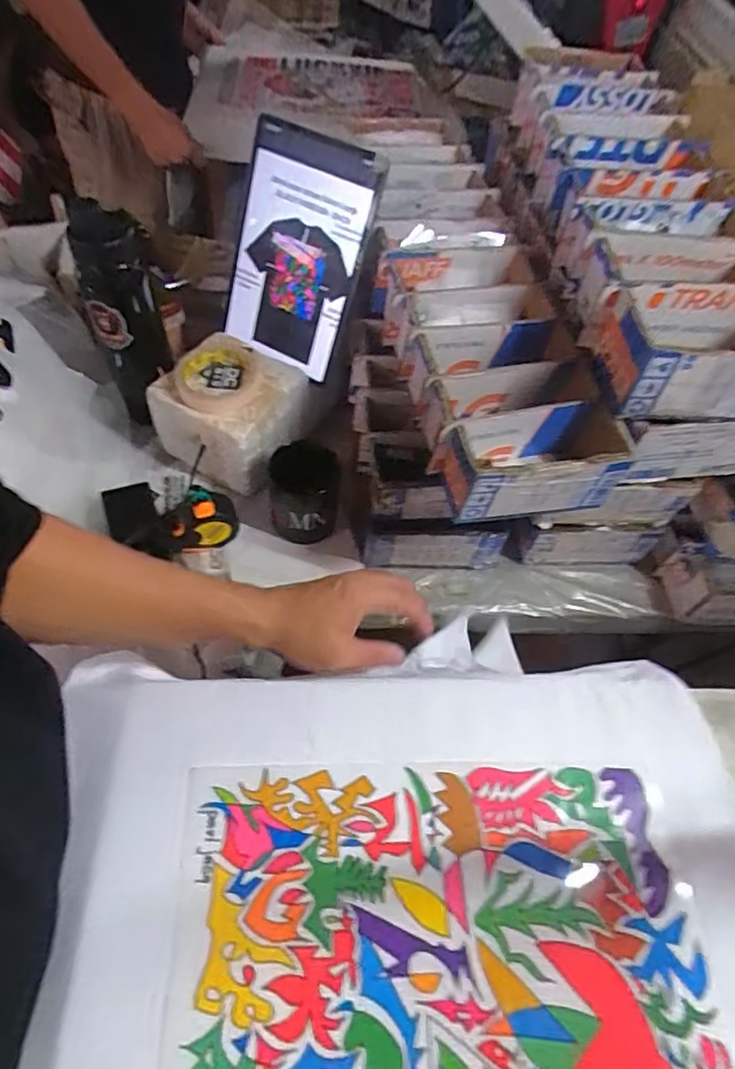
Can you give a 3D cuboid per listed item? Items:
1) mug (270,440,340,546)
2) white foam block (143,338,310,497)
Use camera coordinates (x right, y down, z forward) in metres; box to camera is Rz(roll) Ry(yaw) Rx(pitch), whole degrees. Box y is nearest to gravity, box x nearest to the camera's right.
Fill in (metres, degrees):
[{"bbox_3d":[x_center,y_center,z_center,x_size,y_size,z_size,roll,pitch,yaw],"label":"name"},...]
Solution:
[{"bbox_3d":[-0.074,-0.044,0.684,0.085,0.091,0.101,-3,57,-8],"label":"mug"},{"bbox_3d":[-0.167,-0.152,0.726,0.155,0.116,0.141,26,58,11],"label":"white foam block"}]

